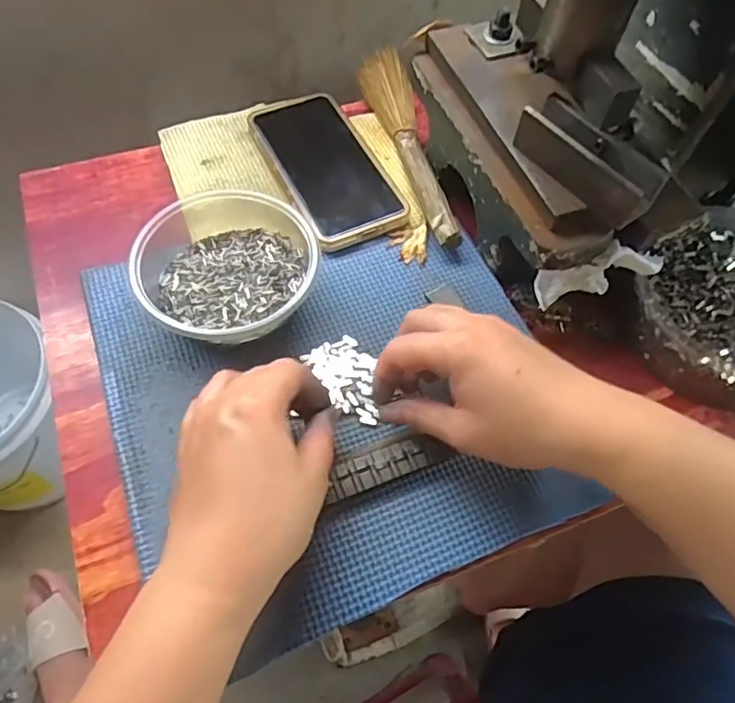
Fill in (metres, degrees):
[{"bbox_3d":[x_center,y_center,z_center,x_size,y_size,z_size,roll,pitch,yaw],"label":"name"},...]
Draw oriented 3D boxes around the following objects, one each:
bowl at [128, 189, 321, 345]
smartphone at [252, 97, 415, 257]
[{"bbox_3d":[-0.095,-0.056,0.381,0.118,0.053,0.115,2,60,-3],"label":"bowl"},{"bbox_3d":[-0.034,-0.147,0.457,0.076,0.014,0.159,-23,64,-16],"label":"smartphone"}]

